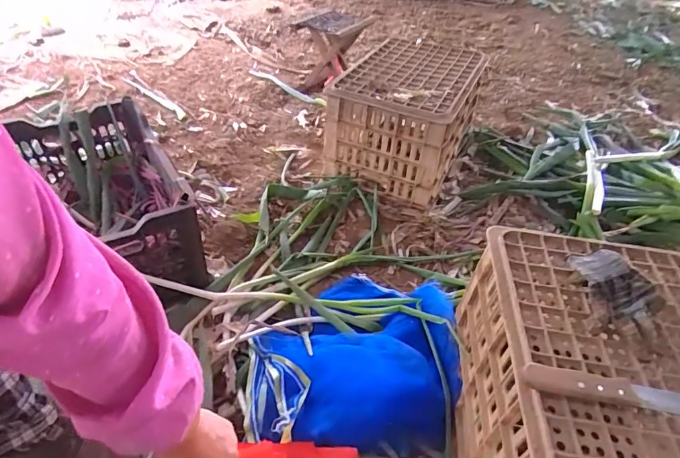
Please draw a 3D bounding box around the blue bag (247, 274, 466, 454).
[{"bbox_3d":[0.030,0.224,0.799,0.378,0.084,0.427,6,42,0],"label":"blue bag"}]

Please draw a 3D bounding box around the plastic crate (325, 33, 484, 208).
[{"bbox_3d":[0.176,-0.301,1.232,0.321,0.307,0.397,21,44,16],"label":"plastic crate"}]

